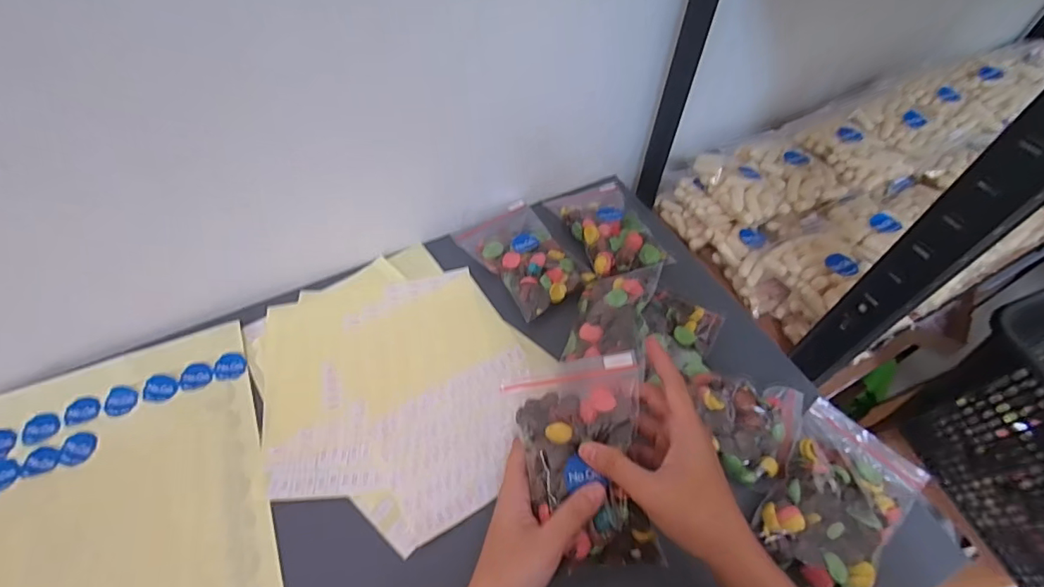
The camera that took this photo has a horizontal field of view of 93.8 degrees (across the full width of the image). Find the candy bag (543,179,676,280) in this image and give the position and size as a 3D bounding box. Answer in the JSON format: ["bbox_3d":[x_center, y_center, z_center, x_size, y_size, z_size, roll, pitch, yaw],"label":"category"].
[{"bbox_3d":[0.093,-0.081,0.551,0.096,0.040,0.152,-16,57,-11],"label":"candy bag"}]

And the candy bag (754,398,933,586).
[{"bbox_3d":[0.248,0.161,0.382,0.091,0.023,0.141,37,63,22],"label":"candy bag"}]

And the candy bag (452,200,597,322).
[{"bbox_3d":[0.001,-0.044,0.523,0.086,0.027,0.142,-29,61,-19],"label":"candy bag"}]

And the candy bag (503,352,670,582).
[{"bbox_3d":[0.042,0.110,0.328,0.088,0.038,0.129,-7,58,-4],"label":"candy bag"}]

